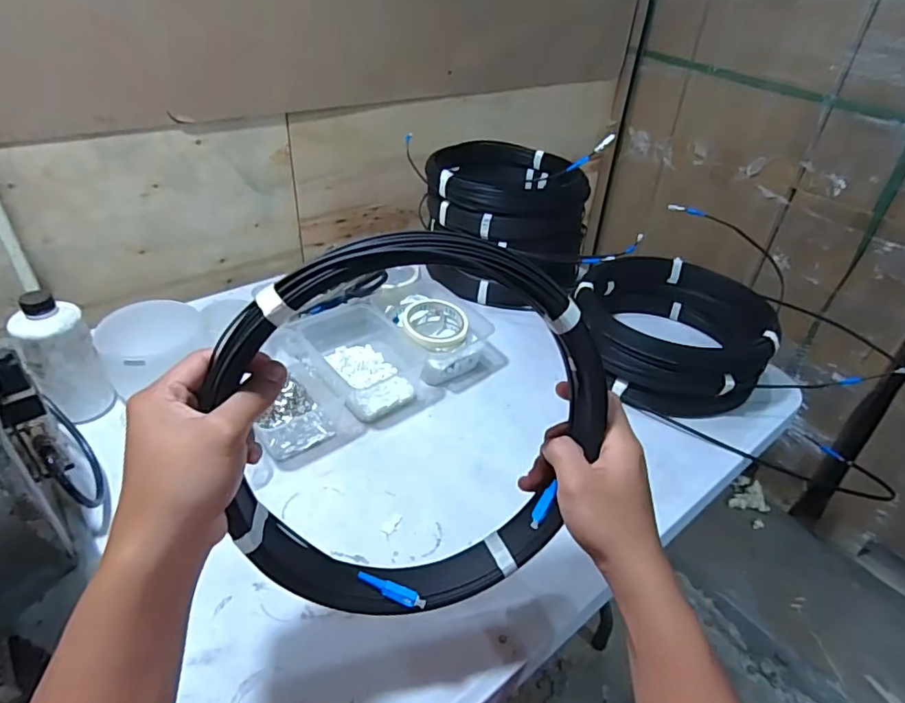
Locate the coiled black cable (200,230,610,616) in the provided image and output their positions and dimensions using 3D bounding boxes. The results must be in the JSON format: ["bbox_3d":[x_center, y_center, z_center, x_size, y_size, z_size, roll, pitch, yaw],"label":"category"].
[{"bbox_3d":[-0.019,0.056,0.371,0.256,0.268,0.034,-5,19,-14],"label":"coiled black cable"}]

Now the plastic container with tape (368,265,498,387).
[{"bbox_3d":[-0.036,-0.042,0.823,0.144,0.076,0.200,-21,43,-31],"label":"plastic container with tape"}]

